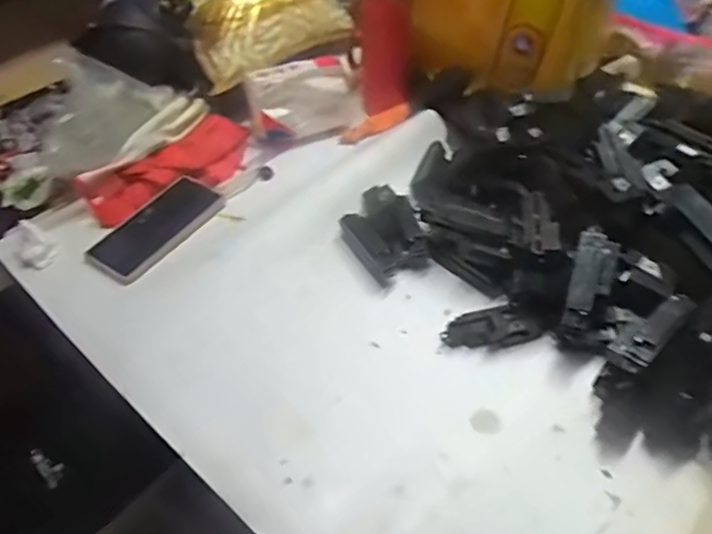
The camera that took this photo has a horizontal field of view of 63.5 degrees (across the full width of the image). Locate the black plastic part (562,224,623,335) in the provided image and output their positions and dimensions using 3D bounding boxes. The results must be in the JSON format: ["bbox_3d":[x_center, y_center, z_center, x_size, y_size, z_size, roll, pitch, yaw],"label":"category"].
[{"bbox_3d":[0.219,0.011,0.537,0.038,0.020,0.097,20,80,18],"label":"black plastic part"}]

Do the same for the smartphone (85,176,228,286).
[{"bbox_3d":[-0.237,-0.048,0.694,0.074,0.017,0.165,27,55,23],"label":"smartphone"}]

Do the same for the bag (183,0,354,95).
[{"bbox_3d":[-0.163,-0.383,0.820,0.225,0.130,0.201,-37,57,-26],"label":"bag"}]

